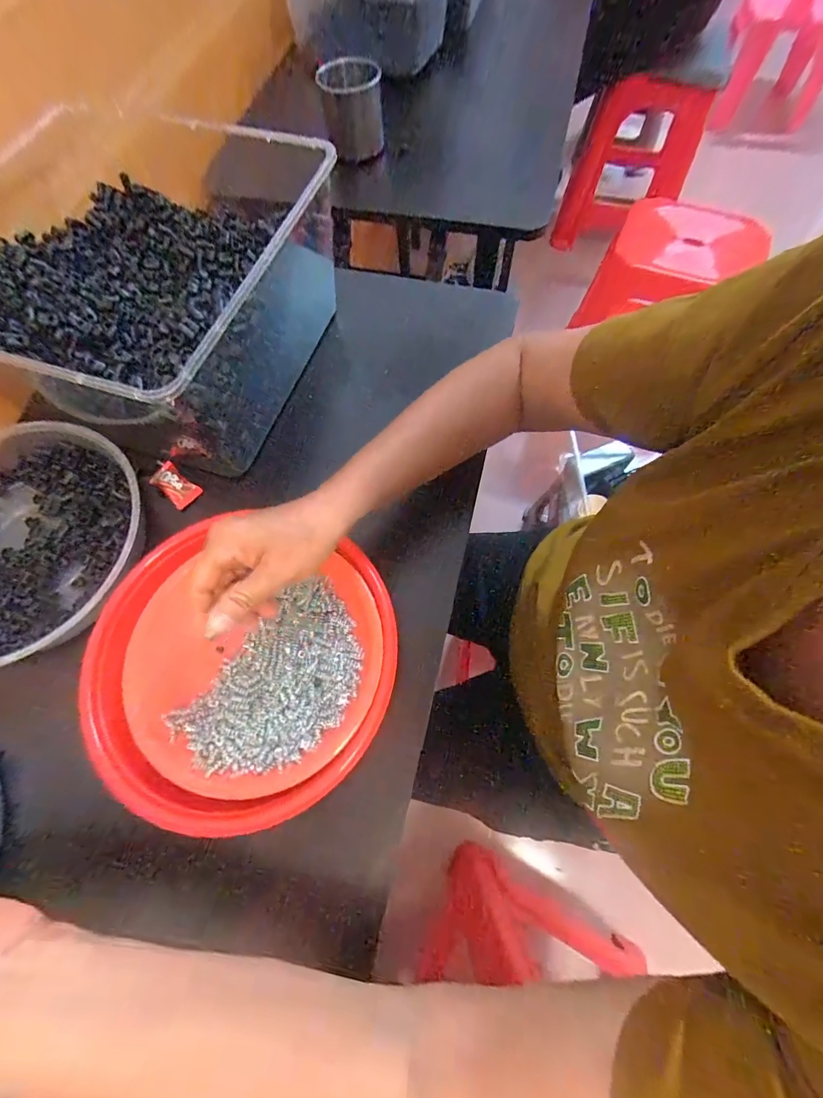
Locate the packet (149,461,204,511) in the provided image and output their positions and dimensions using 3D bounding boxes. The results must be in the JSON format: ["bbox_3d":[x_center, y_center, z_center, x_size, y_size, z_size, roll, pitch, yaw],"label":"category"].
[{"bbox_3d":[-0.231,-0.063,0.410,0.048,0.011,0.027,37,74,15],"label":"packet"}]

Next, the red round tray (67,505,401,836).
[{"bbox_3d":[-0.135,0.090,0.335,0.238,0.023,0.216,6,69,4],"label":"red round tray"}]

